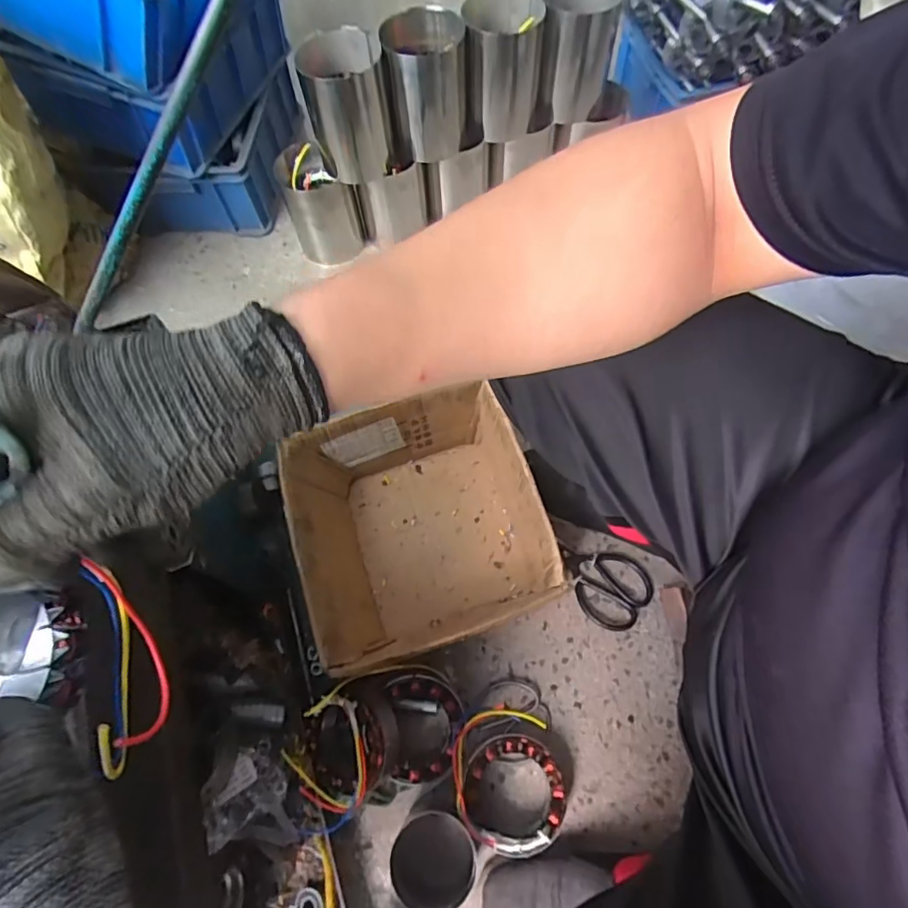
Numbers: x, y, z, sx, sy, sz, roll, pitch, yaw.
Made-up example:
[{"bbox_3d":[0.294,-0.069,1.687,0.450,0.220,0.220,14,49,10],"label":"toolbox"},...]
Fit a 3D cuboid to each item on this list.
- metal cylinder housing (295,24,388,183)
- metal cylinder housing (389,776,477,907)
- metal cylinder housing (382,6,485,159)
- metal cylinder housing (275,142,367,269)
[{"bbox_3d":[-0.153,-0.502,0.819,0.113,0.166,0.110,-13,65,-4],"label":"metal cylinder housing"},{"bbox_3d":[-0.024,0.427,0.599,0.086,0.078,0.096,-23,66,-8],"label":"metal cylinder housing"},{"bbox_3d":[-0.031,-0.560,0.846,0.135,0.182,0.136,-8,65,-1],"label":"metal cylinder housing"},{"bbox_3d":[-0.232,-0.433,0.967,0.113,0.173,0.115,-19,66,-6],"label":"metal cylinder housing"}]

